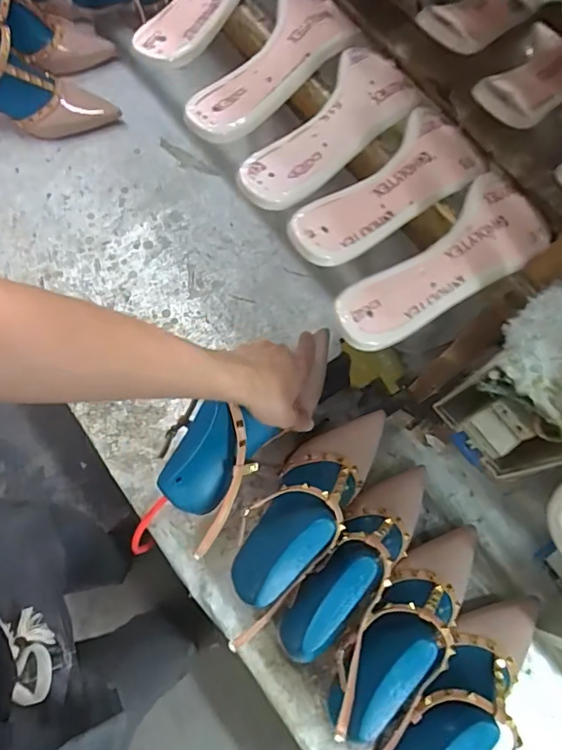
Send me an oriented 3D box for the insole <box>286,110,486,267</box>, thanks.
[{"bbox_3d":[0.082,-0.144,0.374,0.176,0.023,0.065,-40,79,-13],"label":"insole"}]

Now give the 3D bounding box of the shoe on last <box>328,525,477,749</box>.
[{"bbox_3d":[0.142,0.255,0.512,0.097,0.095,0.256,42,48,11],"label":"shoe on last"}]

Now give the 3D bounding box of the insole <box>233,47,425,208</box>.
[{"bbox_3d":[0.043,-0.194,0.386,0.068,0.024,0.184,34,75,8],"label":"insole"}]

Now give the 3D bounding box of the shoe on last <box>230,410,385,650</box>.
[{"bbox_3d":[0.028,0.137,0.531,0.088,0.086,0.291,34,56,9],"label":"shoe on last"}]

